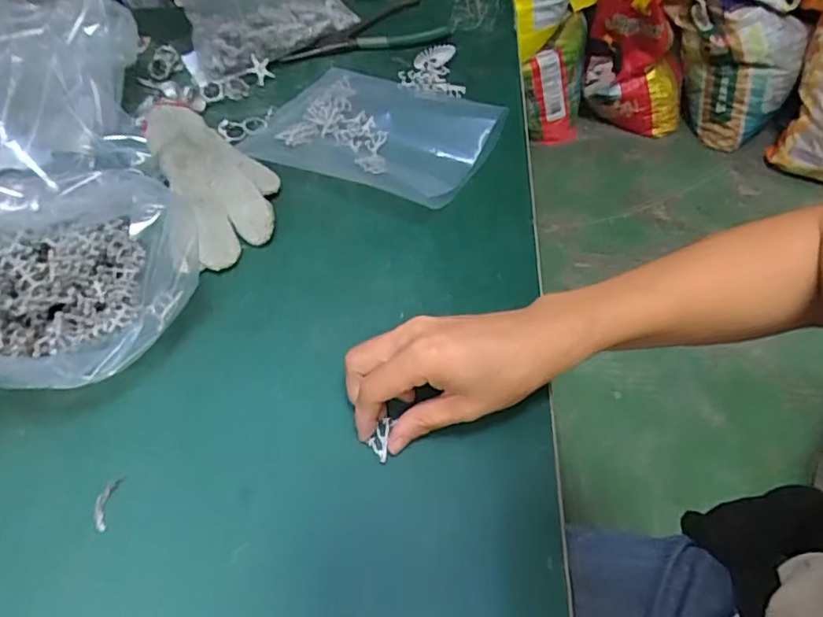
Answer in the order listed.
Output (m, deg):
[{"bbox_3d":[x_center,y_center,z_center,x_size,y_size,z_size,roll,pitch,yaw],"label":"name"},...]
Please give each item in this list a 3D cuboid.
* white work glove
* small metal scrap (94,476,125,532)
[{"bbox_3d":[-0.167,-0.120,0.479,0.085,0.044,0.201,-25,56,-13],"label":"white work glove"},{"bbox_3d":[-0.178,0.113,0.337,0.011,0.004,0.030,3,55,8],"label":"small metal scrap"}]

